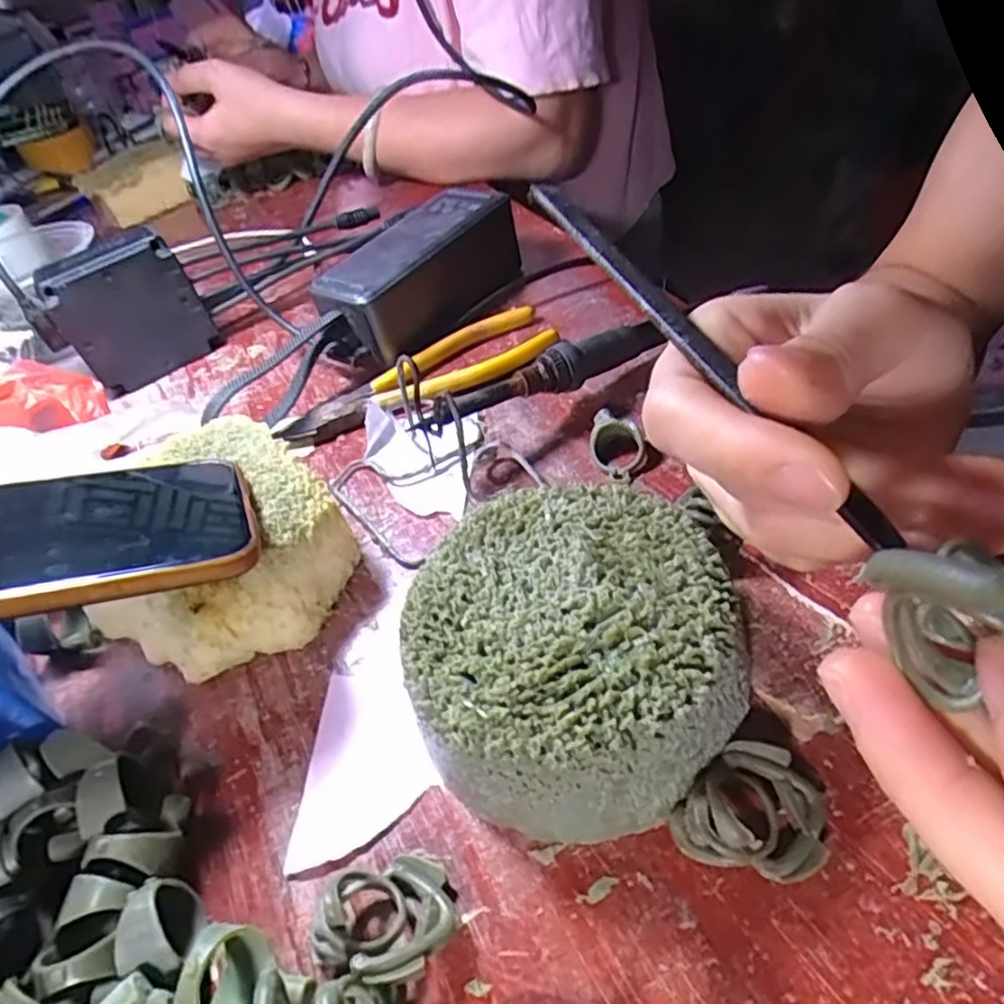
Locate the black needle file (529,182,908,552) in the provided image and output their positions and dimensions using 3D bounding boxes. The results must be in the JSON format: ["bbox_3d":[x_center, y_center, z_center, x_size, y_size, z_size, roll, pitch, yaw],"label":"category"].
[{"bbox_3d":[0.040,-0.045,0.161,0.009,0.004,0.151,-17,49,-11],"label":"black needle file"}]

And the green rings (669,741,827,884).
[{"bbox_3d":[0.069,0.084,0.181,0.035,0.020,0.036,-7,46,8],"label":"green rings"}]

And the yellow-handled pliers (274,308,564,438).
[{"bbox_3d":[-0.044,-0.069,0.364,0.151,0.024,0.044,-20,44,-15],"label":"yellow-handled pliers"}]

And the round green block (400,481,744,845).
[{"bbox_3d":[0.021,0.045,0.212,0.096,0.044,0.106,-14,46,2],"label":"round green block"}]

